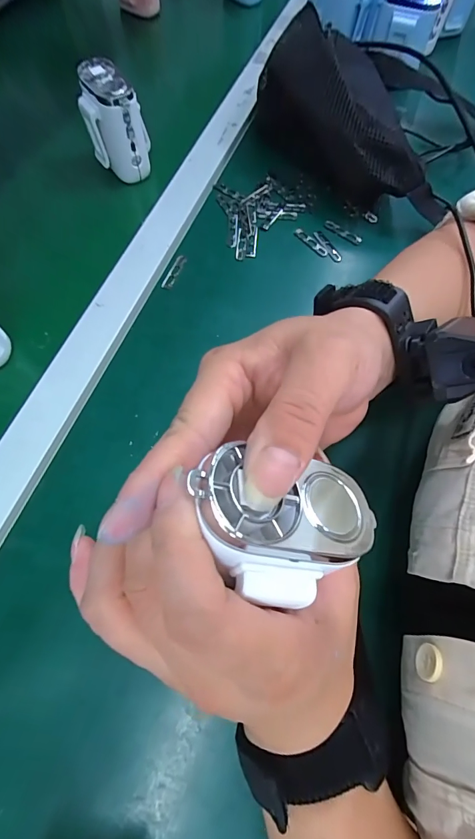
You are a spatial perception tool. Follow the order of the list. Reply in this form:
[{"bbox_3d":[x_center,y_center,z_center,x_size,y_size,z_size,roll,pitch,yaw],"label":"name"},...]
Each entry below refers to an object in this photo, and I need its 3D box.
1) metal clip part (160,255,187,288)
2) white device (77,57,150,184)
[{"bbox_3d":[-0.062,-0.146,0.369,0.011,0.004,0.040,23,68,7],"label":"metal clip part"},{"bbox_3d":[-0.126,-0.307,0.389,0.058,0.080,0.057,-12,68,-8],"label":"white device"}]

